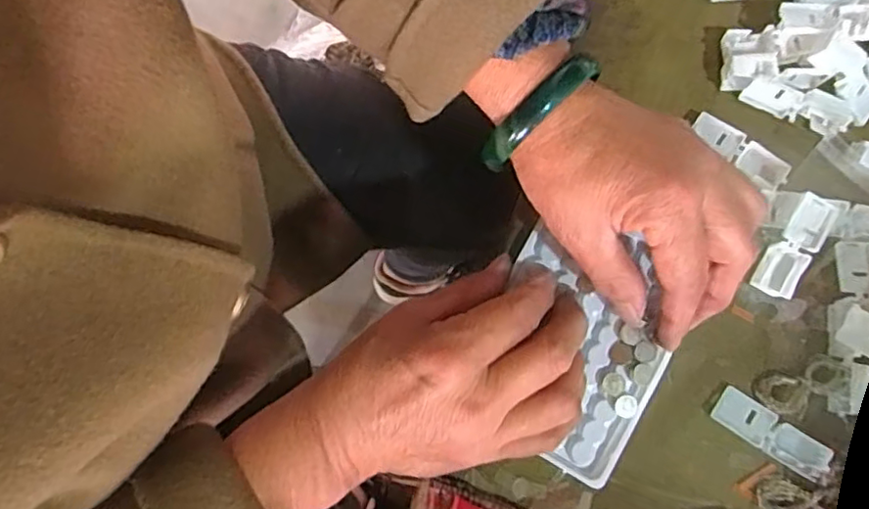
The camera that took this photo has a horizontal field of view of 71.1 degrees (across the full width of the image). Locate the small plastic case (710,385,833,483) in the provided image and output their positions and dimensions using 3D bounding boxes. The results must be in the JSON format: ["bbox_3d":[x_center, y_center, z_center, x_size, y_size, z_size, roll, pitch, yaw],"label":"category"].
[{"bbox_3d":[0.168,0.090,0.303,0.057,0.010,0.019,35,81,7],"label":"small plastic case"}]

